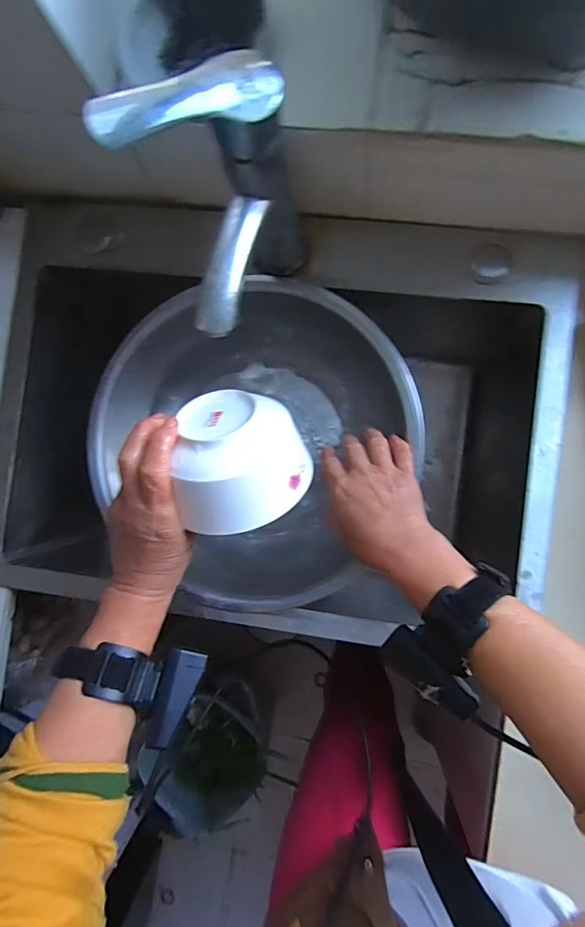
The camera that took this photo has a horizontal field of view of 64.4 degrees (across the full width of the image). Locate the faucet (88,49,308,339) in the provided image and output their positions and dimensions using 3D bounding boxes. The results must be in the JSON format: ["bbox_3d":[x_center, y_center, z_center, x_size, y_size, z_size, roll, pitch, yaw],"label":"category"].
[{"bbox_3d":[-0.035,-0.166,0.345,0.106,0.205,0.108,0,89,6],"label":"faucet"}]

